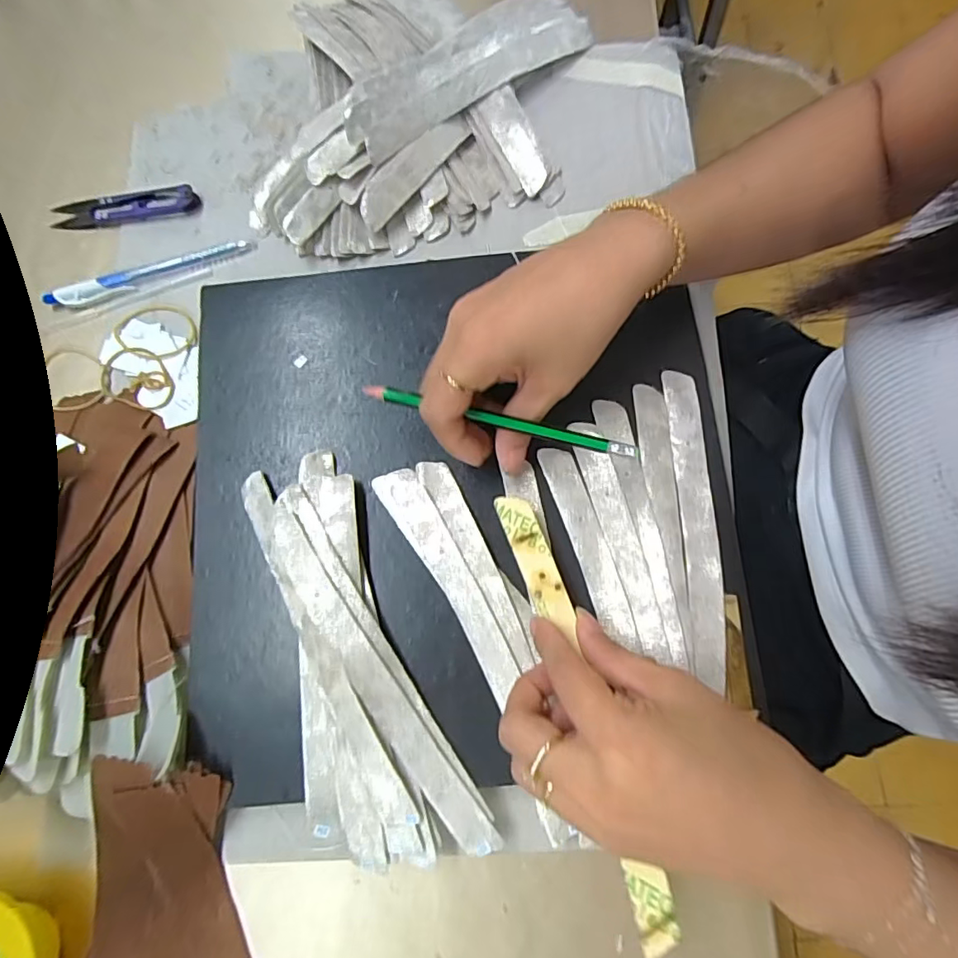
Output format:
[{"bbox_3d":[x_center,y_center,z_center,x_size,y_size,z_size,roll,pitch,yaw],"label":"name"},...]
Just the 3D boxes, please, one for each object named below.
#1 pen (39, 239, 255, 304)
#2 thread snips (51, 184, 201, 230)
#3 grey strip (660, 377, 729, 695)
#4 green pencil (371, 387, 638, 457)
[{"bbox_3d":[-0.219,-0.135,0.355,0.134,0.009,0.015,-17,79,-4],"label":"pen"},{"bbox_3d":[-0.245,-0.187,0.367,0.099,0.010,0.021,-5,78,-1],"label":"thread snips"},{"bbox_3d":[0.123,0.022,0.301,0.021,0.004,0.172,-2,77,3],"label":"grey strip"},{"bbox_3d":[0.011,-0.029,0.271,0.140,0.005,0.007,13,78,2],"label":"green pencil"}]

